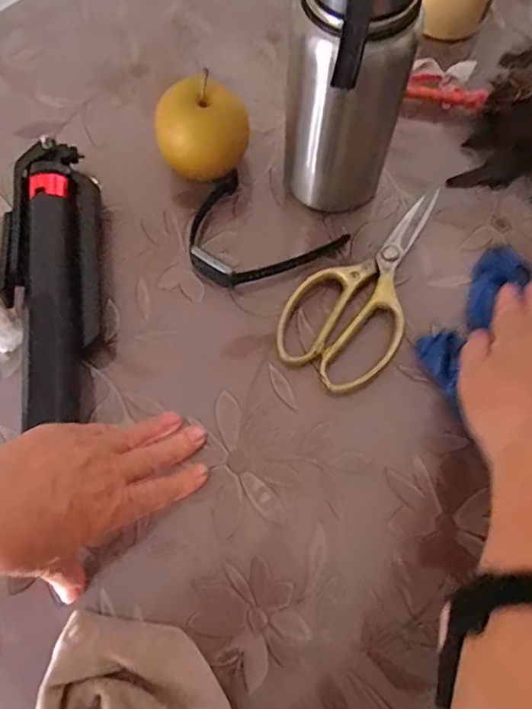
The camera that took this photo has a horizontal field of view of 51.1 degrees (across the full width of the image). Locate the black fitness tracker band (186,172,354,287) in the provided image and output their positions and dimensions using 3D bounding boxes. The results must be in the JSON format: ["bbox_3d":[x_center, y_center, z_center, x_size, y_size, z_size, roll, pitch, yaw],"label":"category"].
[{"bbox_3d":[-0.006,-0.094,0.472,0.118,0.024,0.092,33,74,11],"label":"black fitness tracker band"}]

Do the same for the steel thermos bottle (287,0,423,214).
[{"bbox_3d":[0.066,-0.182,0.401,0.082,0.220,0.074,-20,72,-6],"label":"steel thermos bottle"}]

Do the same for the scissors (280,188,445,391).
[{"bbox_3d":[0.092,-0.059,0.465,0.091,0.020,0.198,38,75,12],"label":"scissors"}]

